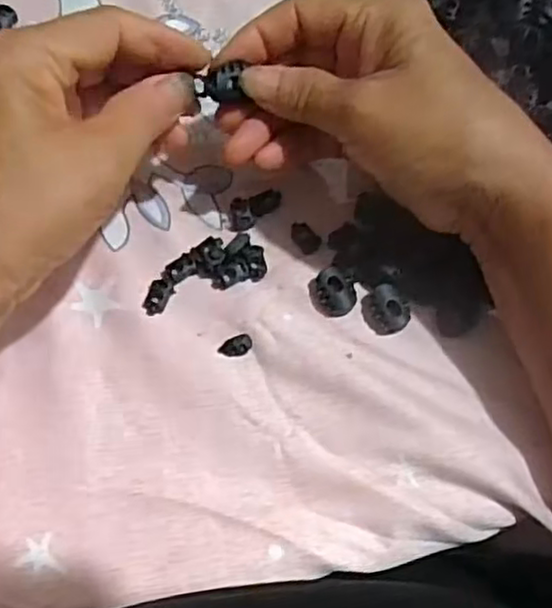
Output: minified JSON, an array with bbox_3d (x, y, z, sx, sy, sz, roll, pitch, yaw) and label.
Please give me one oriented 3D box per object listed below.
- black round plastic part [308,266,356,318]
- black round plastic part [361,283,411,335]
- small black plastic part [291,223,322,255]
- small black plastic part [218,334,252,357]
[{"bbox_3d":[0.027,-0.006,0.319,0.020,0.007,0.022,0,71,1],"label":"black round plastic part"},{"bbox_3d":[0.050,0.003,0.317,0.019,0.007,0.022,-34,74,-10],"label":"black round plastic part"},{"bbox_3d":[0.013,-0.032,0.331,0.011,0.004,0.018,-41,75,-11],"label":"small black plastic part"},{"bbox_3d":[-0.018,0.019,0.313,0.015,0.004,0.009,-15,74,-5],"label":"small black plastic part"}]

